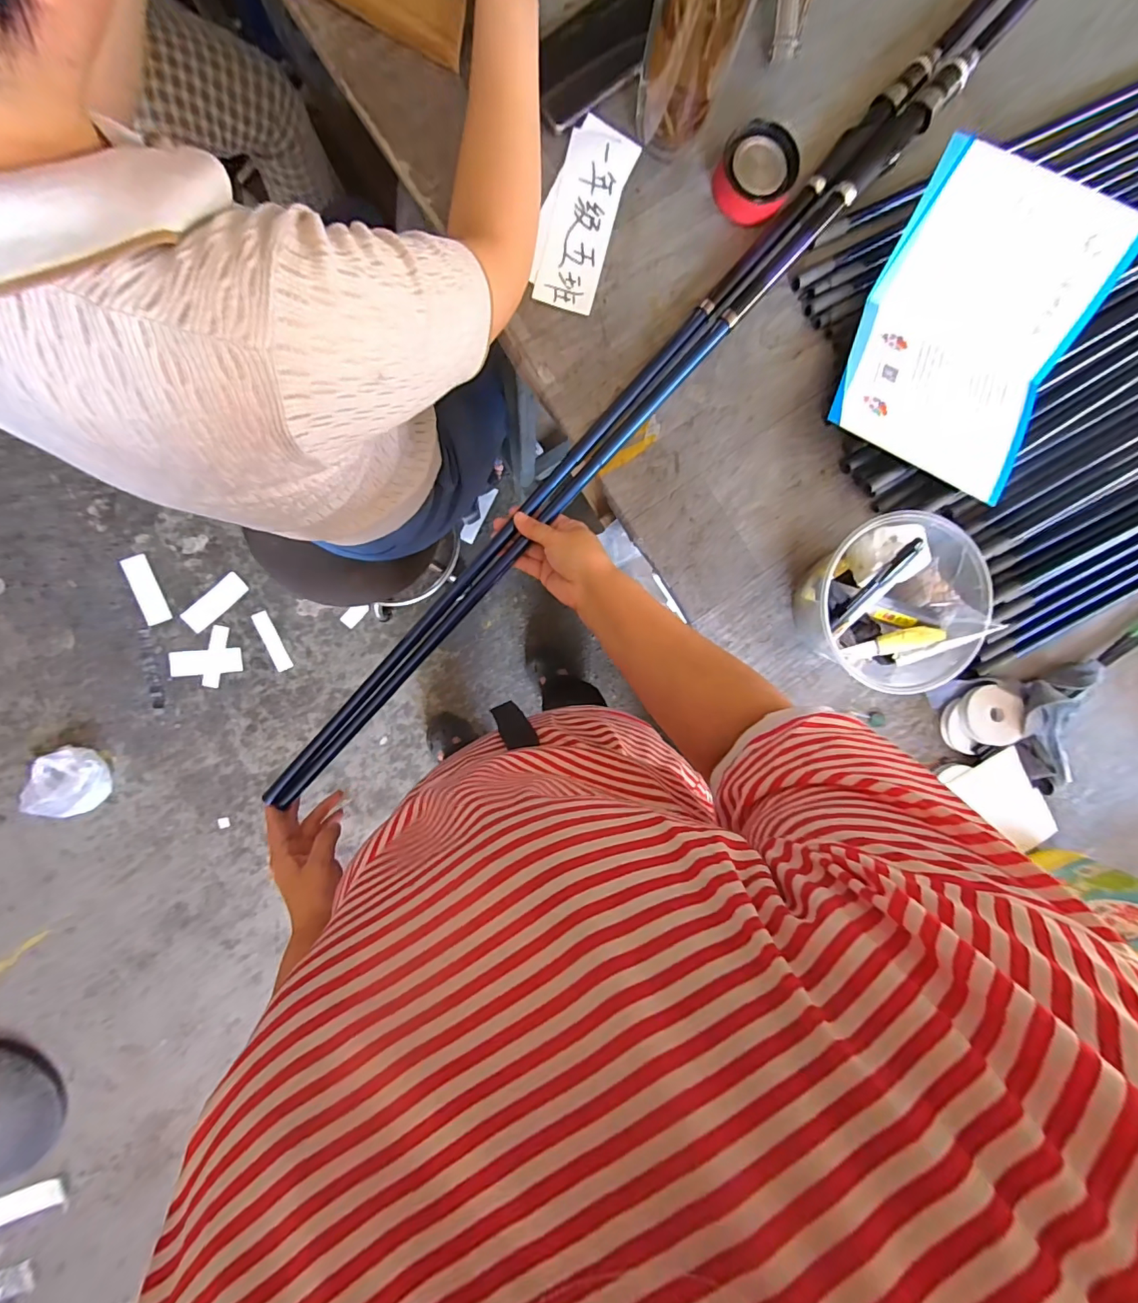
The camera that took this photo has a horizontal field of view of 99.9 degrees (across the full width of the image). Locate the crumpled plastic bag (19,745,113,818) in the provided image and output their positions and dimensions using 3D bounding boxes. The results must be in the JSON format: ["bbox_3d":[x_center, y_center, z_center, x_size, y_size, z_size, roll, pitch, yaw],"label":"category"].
[{"bbox_3d":[-1.266,0.326,1.207,0.193,0.058,0.172,10,92,-5],"label":"crumpled plastic bag"}]

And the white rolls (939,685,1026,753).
[{"bbox_3d":[0.467,0.075,0.543,0.075,0.028,0.066,-27,94,-3],"label":"white rolls"}]

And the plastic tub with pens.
[{"bbox_3d":[0.312,-0.046,0.483,0.153,0.098,0.160,0,93,-4],"label":"plastic tub with pens"}]

